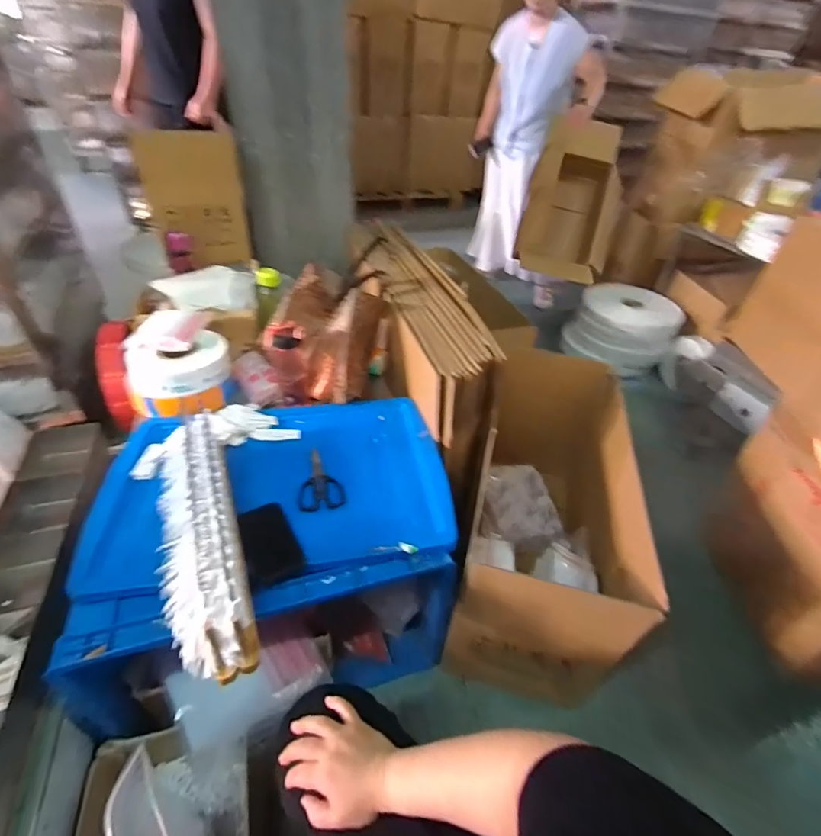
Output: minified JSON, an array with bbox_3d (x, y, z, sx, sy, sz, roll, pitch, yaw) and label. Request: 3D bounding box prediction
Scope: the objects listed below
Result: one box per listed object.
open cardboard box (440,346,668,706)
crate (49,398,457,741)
[{"bbox_3d":[0.334,0.233,1.127,0.318,0.519,0.750,14,41,12],"label":"open cardboard box"},{"bbox_3d":[-0.261,0.288,0.971,0.652,0.419,0.508,-9,42,-15],"label":"crate"}]

